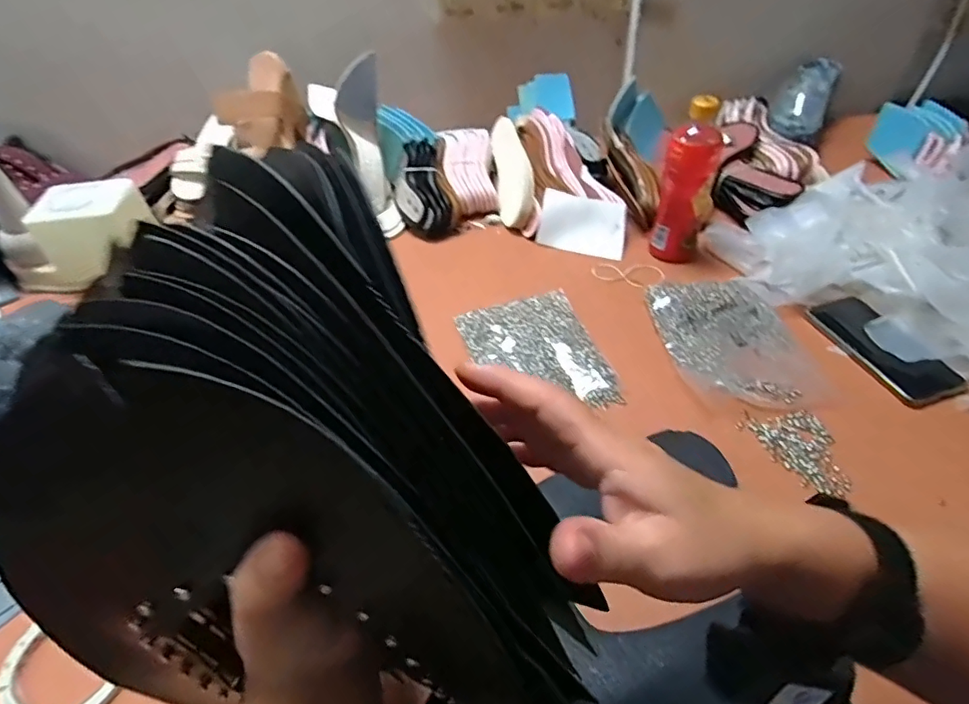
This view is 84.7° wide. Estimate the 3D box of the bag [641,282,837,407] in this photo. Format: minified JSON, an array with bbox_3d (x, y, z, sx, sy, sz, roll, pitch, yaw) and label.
[{"bbox_3d":[0.276,-0.021,0.592,0.138,0.029,0.186,-6,44,-2],"label":"bag"}]

